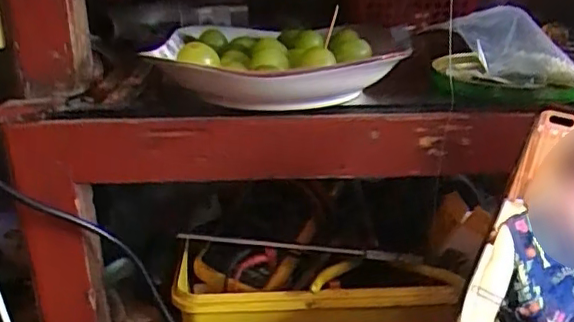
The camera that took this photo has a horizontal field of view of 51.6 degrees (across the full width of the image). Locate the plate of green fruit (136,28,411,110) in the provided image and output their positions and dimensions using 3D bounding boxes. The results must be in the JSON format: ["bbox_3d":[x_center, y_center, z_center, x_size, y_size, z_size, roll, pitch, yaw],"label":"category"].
[{"bbox_3d":[-0.012,-0.078,0.470,0.168,0.043,0.189,-3,21,-6],"label":"plate of green fruit"}]

